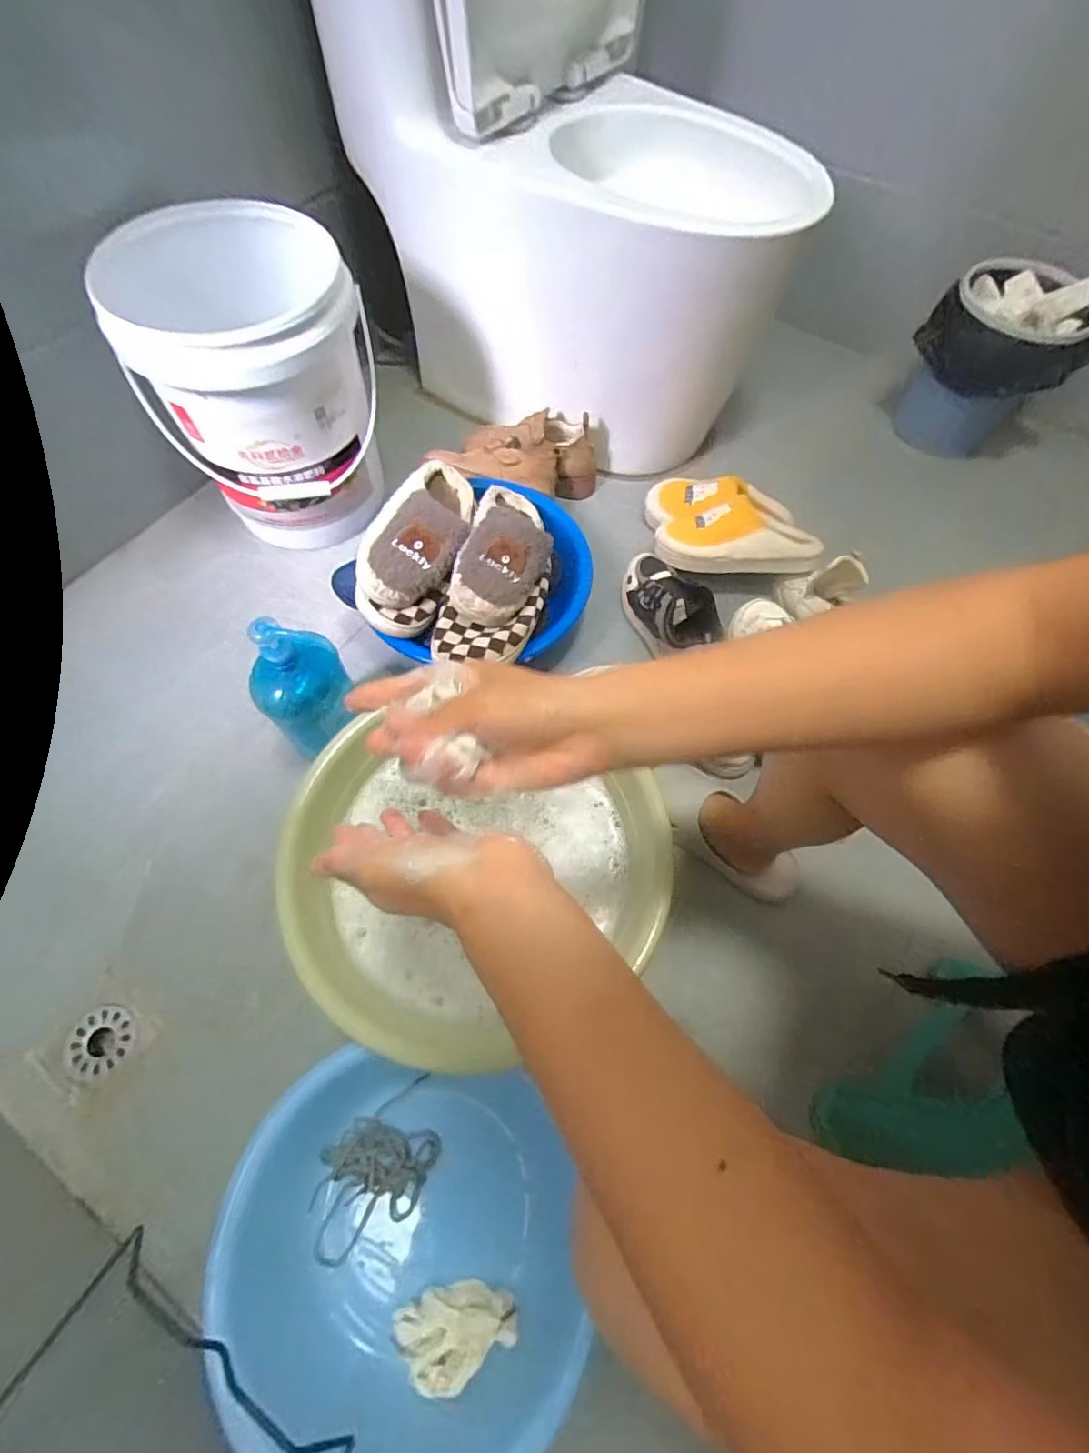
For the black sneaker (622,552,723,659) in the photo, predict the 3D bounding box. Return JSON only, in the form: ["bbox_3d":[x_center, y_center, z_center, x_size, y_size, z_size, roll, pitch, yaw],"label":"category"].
[{"bbox_3d":[0.192,-0.186,0.862,0.096,0.087,0.207,-18,66,-11],"label":"black sneaker"}]

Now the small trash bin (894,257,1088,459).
[{"bbox_3d":[0.787,-0.634,0.994,0.261,0.248,0.194,33,67,13],"label":"small trash bin"}]

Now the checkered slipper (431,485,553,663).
[{"bbox_3d":[-0.058,-0.213,0.752,0.124,0.082,0.308,14,65,4],"label":"checkered slipper"}]

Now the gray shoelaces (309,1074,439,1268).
[{"bbox_3d":[-0.180,0.468,0.584,0.143,0.023,0.101,-26,68,-14],"label":"gray shoelaces"}]

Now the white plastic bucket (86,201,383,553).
[{"bbox_3d":[-0.396,-0.482,0.818,0.283,0.337,0.282,1,64,-2],"label":"white plastic bucket"}]

